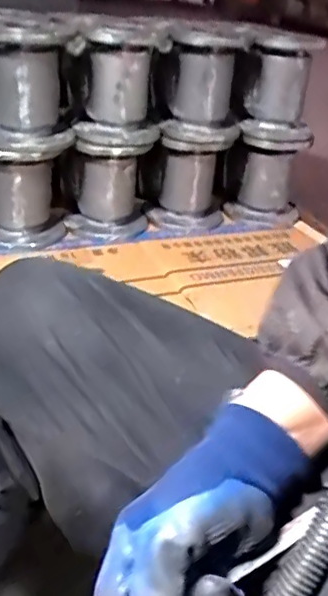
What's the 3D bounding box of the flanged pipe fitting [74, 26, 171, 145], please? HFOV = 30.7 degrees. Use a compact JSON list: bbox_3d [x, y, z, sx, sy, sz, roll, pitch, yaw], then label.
[{"bbox_3d":[-0.082,-0.413,1.157,0.165,0.209,0.198,4,30,-2],"label":"flanged pipe fitting"}]

